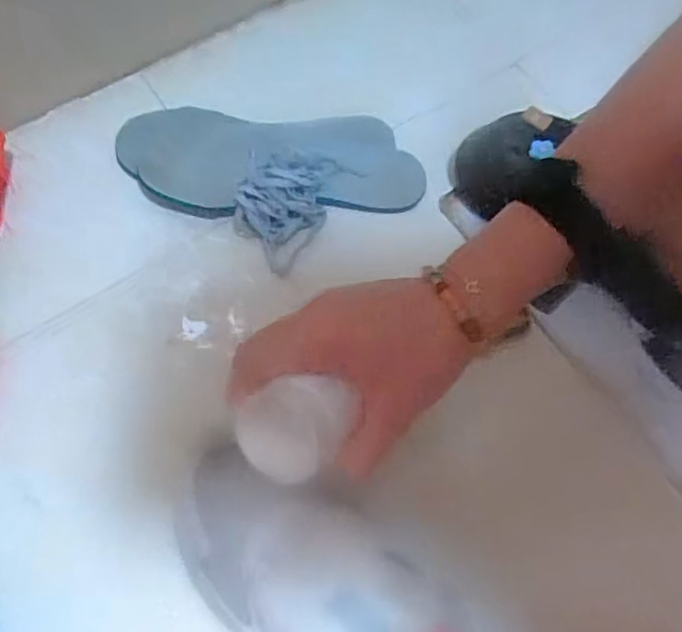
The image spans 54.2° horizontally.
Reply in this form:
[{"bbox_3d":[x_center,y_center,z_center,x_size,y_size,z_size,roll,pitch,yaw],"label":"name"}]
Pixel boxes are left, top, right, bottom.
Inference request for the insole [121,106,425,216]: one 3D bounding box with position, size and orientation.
[{"bbox_3d":[-0.056,-0.123,0.540,0.237,0.023,0.088,-1,68,-2],"label":"insole"}]

